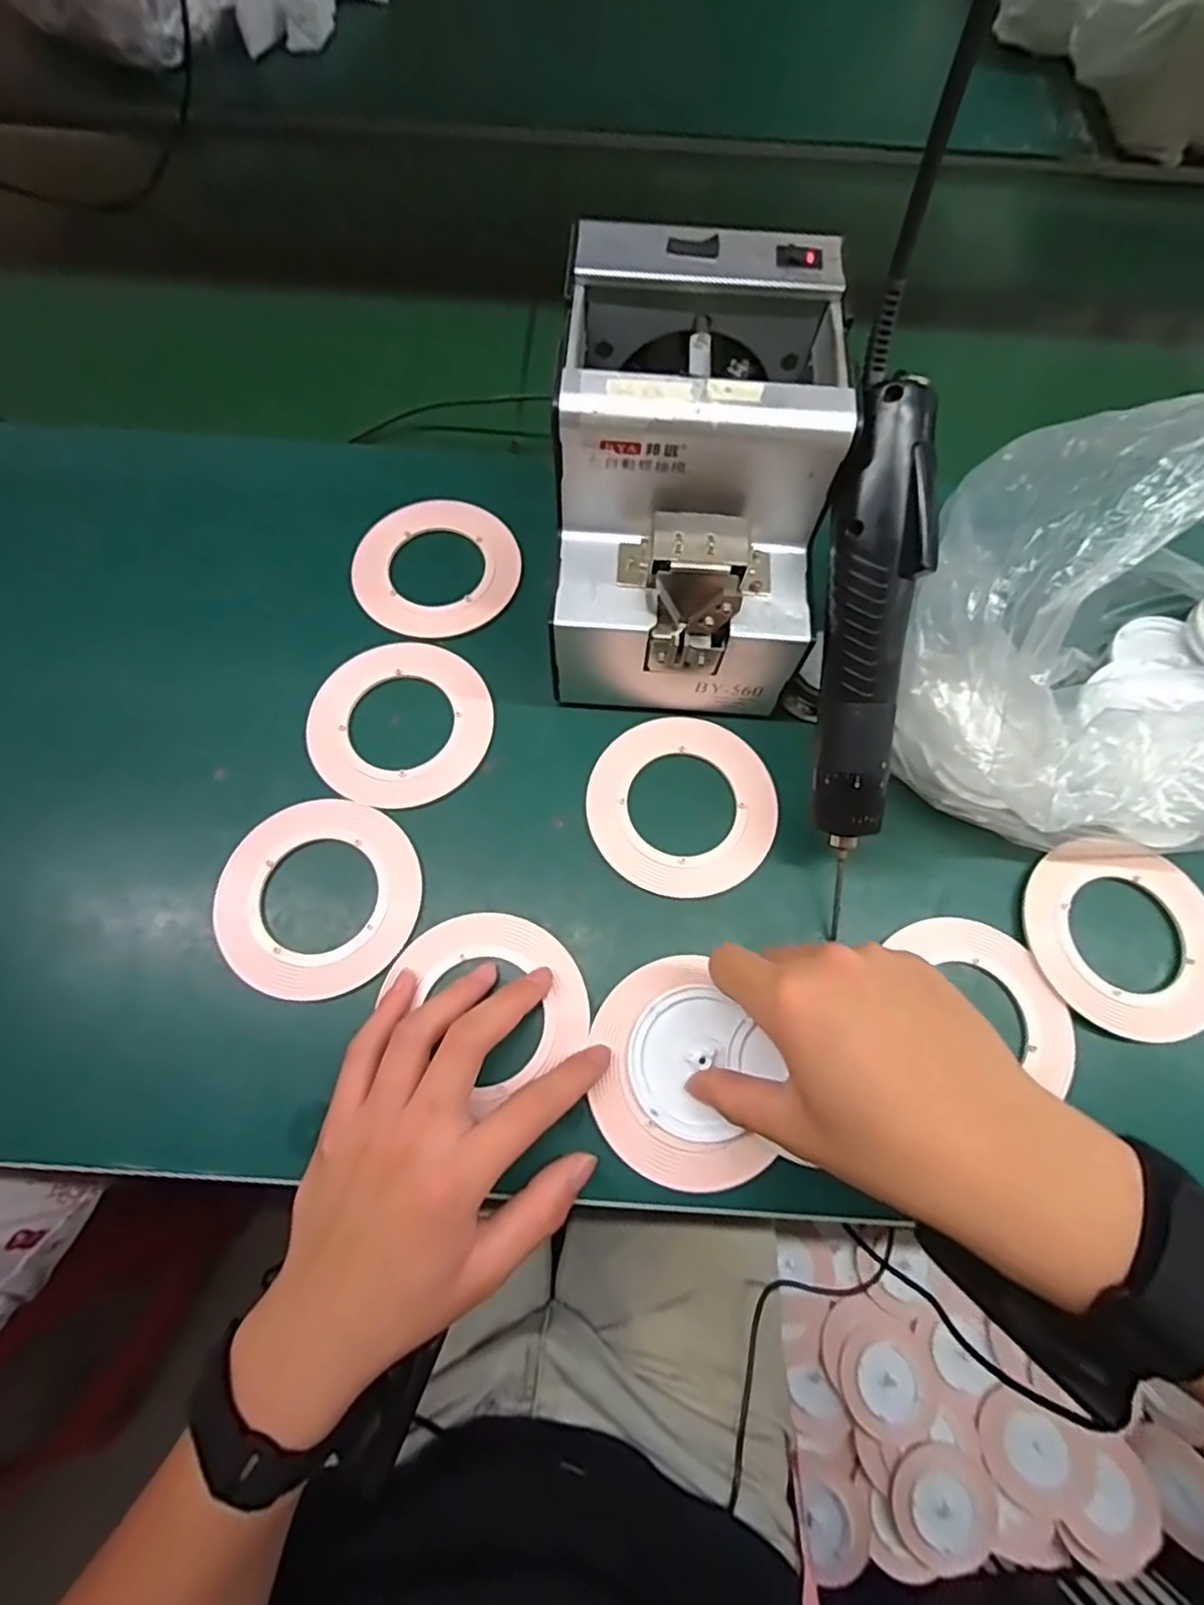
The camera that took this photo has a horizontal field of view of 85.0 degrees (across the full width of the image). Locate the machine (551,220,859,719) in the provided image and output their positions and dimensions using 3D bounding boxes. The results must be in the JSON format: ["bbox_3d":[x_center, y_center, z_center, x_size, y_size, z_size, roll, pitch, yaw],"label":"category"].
[{"bbox_3d":[0.044,-0.155,0.339,0.125,0.147,0.169,6,70,1],"label":"machine"}]

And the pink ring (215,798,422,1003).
[{"bbox_3d":[-0.145,0.048,0.338,0.098,0.005,0.101,0,69,-1],"label":"pink ring"}]

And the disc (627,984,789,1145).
[{"bbox_3d":[0.043,0.122,0.306,0.063,0.014,0.062,0,73,0],"label":"disc"}]

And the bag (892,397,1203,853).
[{"bbox_3d":[0.282,-0.080,0.292,0.278,0.192,0.191,-16,71,-7],"label":"bag"}]

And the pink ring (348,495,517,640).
[{"bbox_3d":[-0.103,-0.150,0.412,0.101,0.005,0.100,0,69,-1],"label":"pink ring"}]

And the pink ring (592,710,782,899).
[{"bbox_3d":[0.044,0.000,0.359,0.098,0.004,0.103,0,69,-1],"label":"pink ring"}]

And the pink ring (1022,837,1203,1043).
[{"bbox_3d":[0.270,0.069,0.337,0.101,0.007,0.097,0,69,-1],"label":"pink ring"}]

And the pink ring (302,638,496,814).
[{"bbox_3d":[-0.114,-0.046,0.372,0.098,0.007,0.099,0,69,-1],"label":"pink ring"}]

